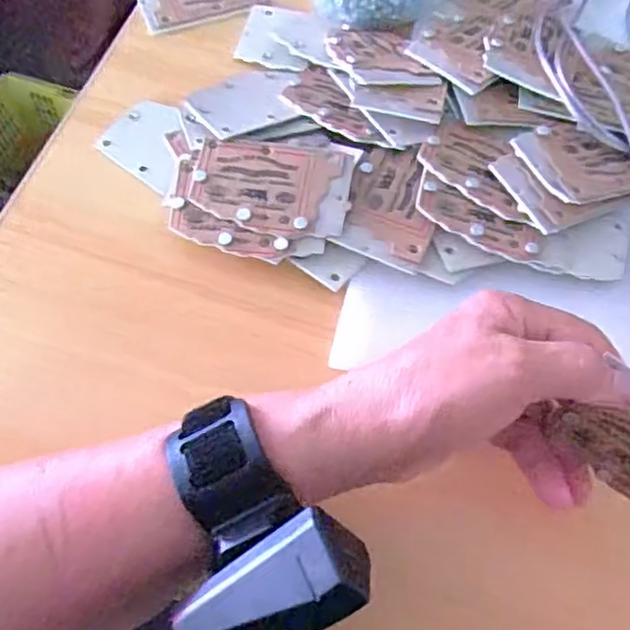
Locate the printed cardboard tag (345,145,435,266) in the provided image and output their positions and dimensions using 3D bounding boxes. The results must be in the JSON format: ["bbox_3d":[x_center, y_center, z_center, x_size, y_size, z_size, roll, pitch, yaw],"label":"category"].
[{"bbox_3d":[0.041,-0.062,0.358,0.044,0.006,0.069,7,64,1],"label":"printed cardboard tag"}]

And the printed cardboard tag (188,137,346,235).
[{"bbox_3d":[-0.028,-0.070,0.356,0.077,0.007,0.052,11,65,3],"label":"printed cardboard tag"}]

